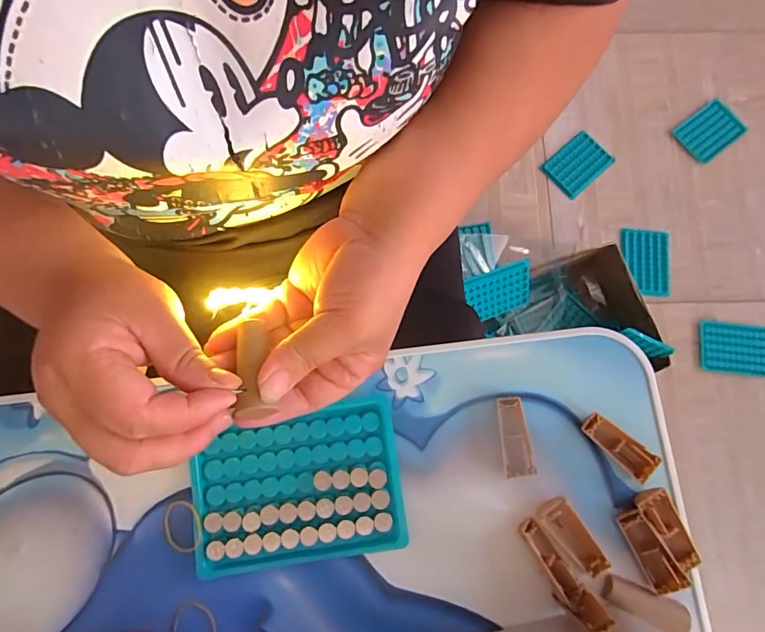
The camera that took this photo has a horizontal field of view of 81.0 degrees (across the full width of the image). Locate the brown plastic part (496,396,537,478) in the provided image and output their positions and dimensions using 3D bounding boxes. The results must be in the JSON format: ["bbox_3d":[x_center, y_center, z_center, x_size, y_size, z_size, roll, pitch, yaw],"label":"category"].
[{"bbox_3d":[0.085,0.079,0.294,0.019,0.009,0.050,-9,79,-3],"label":"brown plastic part"}]

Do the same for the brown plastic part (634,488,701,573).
[{"bbox_3d":[0.179,0.134,0.283,0.022,0.009,0.048,-25,80,-6],"label":"brown plastic part"}]

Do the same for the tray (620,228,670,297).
[{"bbox_3d":[0.524,-0.109,0.896,0.098,0.021,0.132,2,79,0],"label":"tray"}]

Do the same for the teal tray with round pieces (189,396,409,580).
[{"bbox_3d":[-0.055,0.108,0.285,0.130,0.008,0.092,-8,79,-2],"label":"teal tray with round pieces"}]

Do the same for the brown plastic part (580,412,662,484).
[{"bbox_3d":[0.154,0.084,0.292,0.050,0.011,0.018,42,81,7],"label":"brown plastic part"}]

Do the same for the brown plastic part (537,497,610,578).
[{"bbox_3d":[0.121,0.141,0.283,0.020,0.006,0.050,-33,81,-7],"label":"brown plastic part"}]

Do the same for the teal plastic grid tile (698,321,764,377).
[{"bbox_3d":[0.675,0.061,0.852,0.128,0.017,0.101,7,79,1],"label":"teal plastic grid tile"}]

